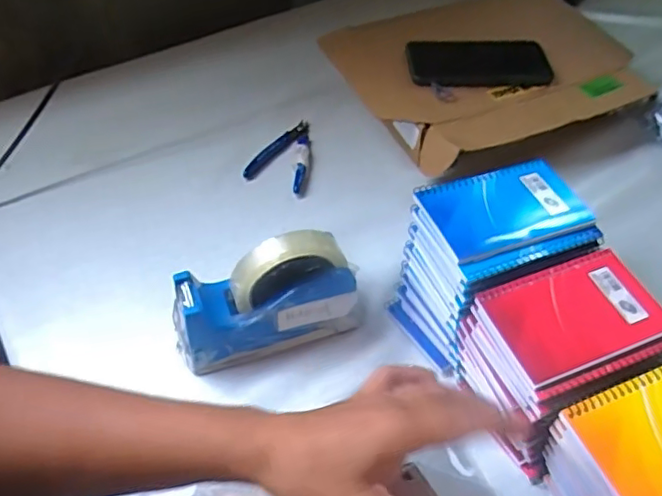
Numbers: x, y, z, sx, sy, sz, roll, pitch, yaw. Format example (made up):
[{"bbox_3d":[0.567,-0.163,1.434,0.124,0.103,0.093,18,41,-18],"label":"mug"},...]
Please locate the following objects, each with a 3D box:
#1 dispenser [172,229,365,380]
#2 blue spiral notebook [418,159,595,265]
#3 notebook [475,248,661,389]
[{"bbox_3d":[-0.055,0.045,0.507,0.164,0.116,0.055,-13,52,-10],"label":"dispenser"},{"bbox_3d":[0.149,-0.035,0.498,0.133,0.013,0.081,-17,54,-13],"label":"blue spiral notebook"},{"bbox_3d":[0.187,0.050,0.445,0.129,0.011,0.081,-18,55,-14],"label":"notebook"}]

